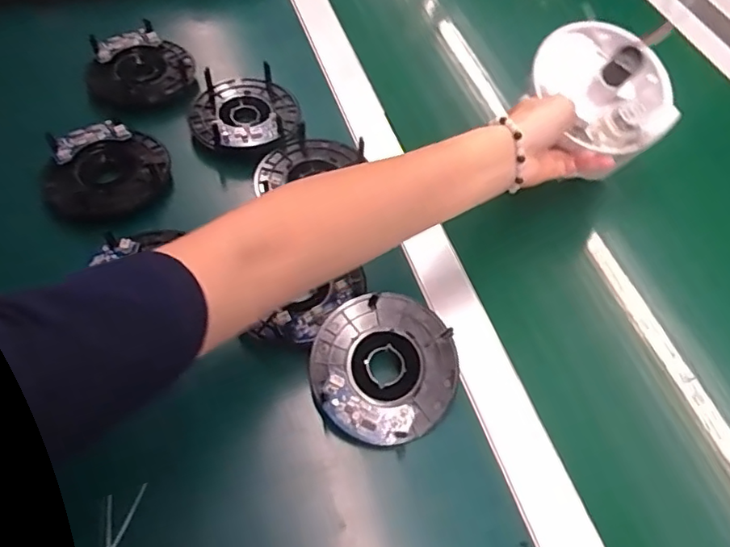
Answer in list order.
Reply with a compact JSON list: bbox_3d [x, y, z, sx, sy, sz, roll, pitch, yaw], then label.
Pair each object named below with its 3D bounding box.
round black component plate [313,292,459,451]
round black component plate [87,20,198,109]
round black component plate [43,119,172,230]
[{"bbox_3d":[0.014,0.065,0.397,0.099,0.012,0.102,3,69,-7],"label":"round black component plate"},{"bbox_3d":[-0.219,-0.200,0.553,0.097,0.018,0.097,2,56,-3],"label":"round black component plate"},{"bbox_3d":[-0.222,-0.088,0.488,0.101,0.031,0.088,-28,63,-21],"label":"round black component plate"}]

